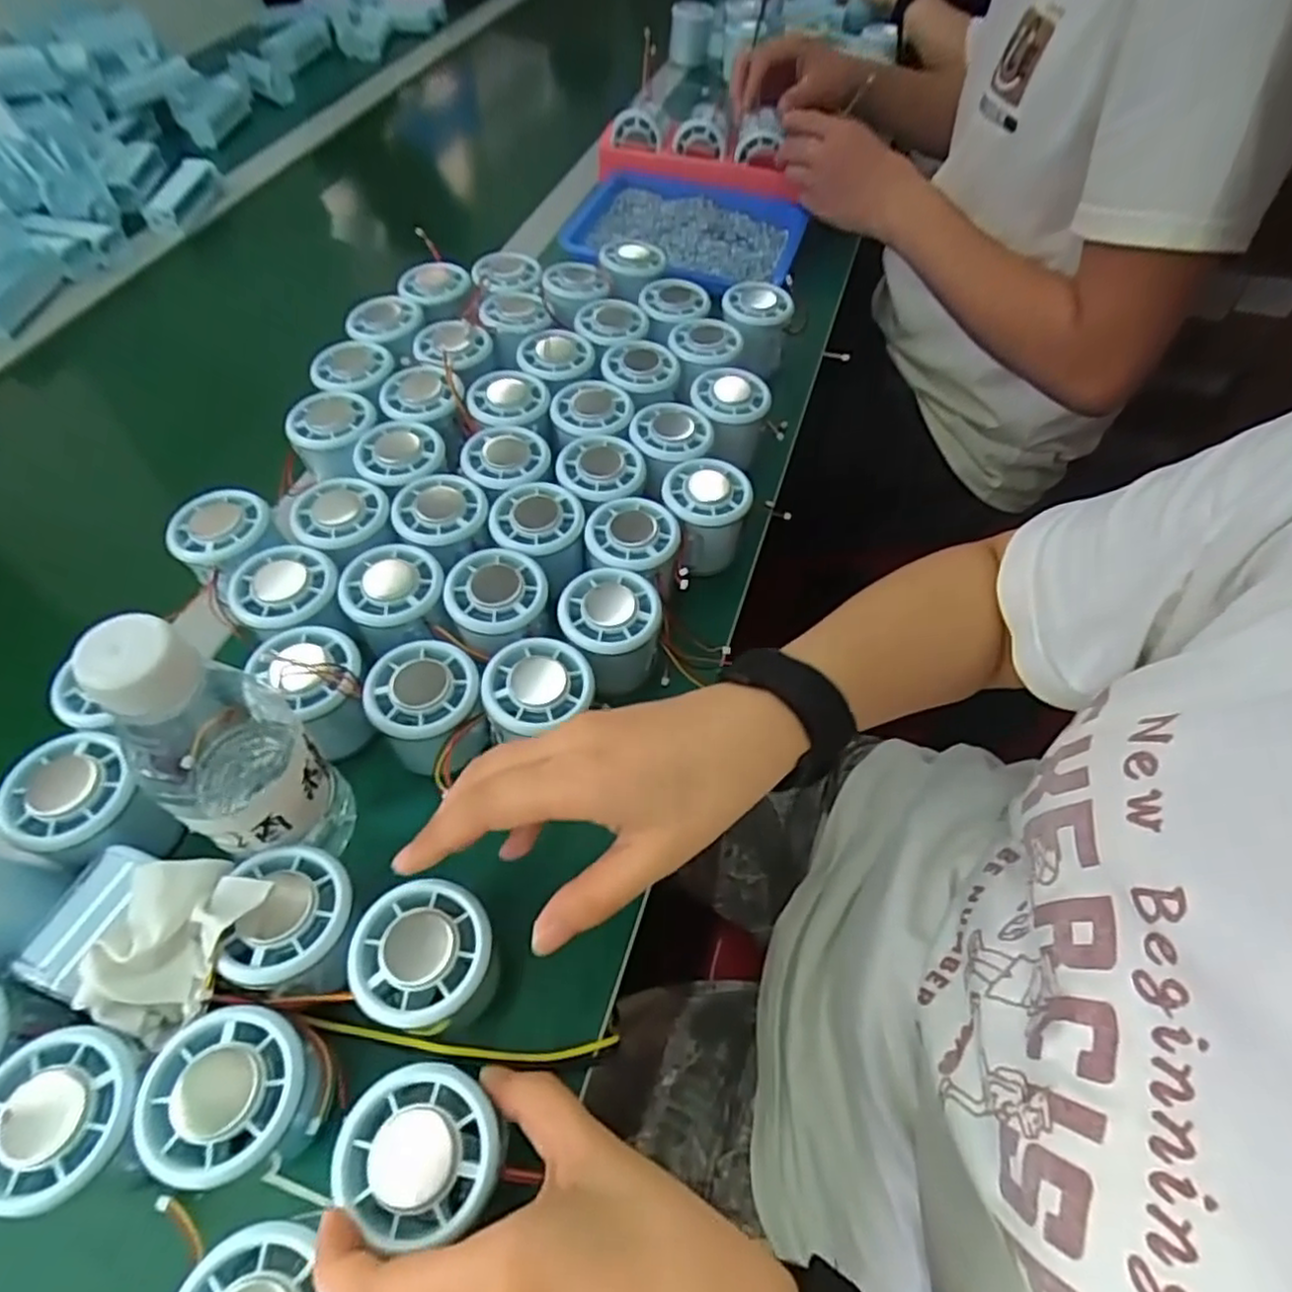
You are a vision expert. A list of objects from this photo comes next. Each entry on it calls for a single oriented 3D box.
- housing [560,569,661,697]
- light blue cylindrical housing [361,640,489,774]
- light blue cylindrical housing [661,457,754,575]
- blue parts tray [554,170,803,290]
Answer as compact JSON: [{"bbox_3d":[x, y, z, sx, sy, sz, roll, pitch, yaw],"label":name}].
[{"bbox_3d":[-0.020,-0.007,0.418,0.054,0.053,0.054,-9,57,-7],"label":"housing"},{"bbox_3d":[-0.116,0.033,0.385,0.058,0.053,0.059,-39,71,-22],"label":"light blue cylindrical housing"},{"bbox_3d":[0.039,-0.084,0.471,0.056,0.055,0.063,1,56,0],"label":"light blue cylindrical housing"},{"bbox_3d":[0.028,-0.393,0.700,0.221,0.052,0.207,15,57,9],"label":"blue parts tray"}]

